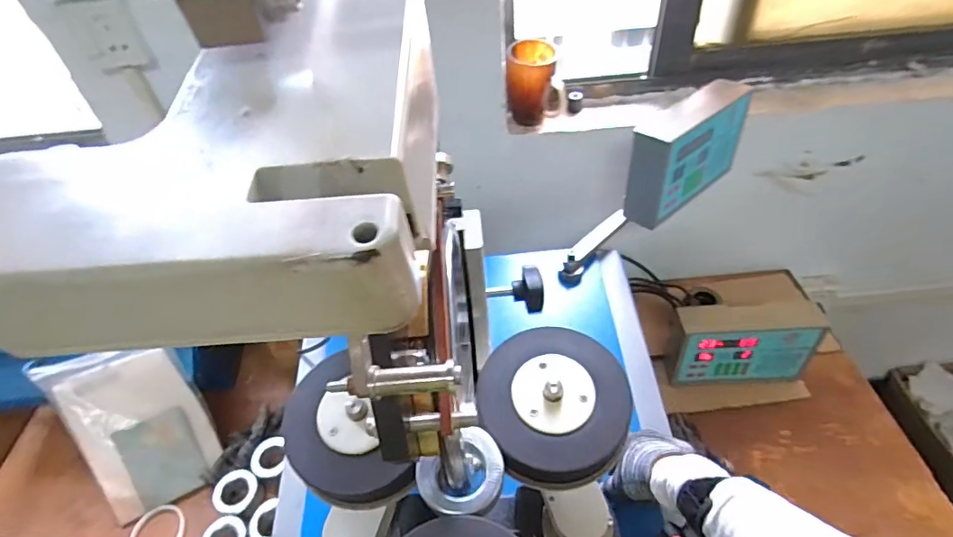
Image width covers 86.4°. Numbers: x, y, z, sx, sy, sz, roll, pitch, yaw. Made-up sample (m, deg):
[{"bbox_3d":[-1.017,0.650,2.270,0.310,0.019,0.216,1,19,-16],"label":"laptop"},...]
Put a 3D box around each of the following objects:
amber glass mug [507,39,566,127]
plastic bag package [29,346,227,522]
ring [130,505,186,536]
[{"bbox_3d":[0.099,-0.301,0.837,0.093,0.117,0.072,2,46,7],"label":"amber glass mug"},{"bbox_3d":[-0.554,0.252,0.831,0.189,0.282,0.028,-25,7,-15],"label":"plastic bag package"},{"bbox_3d":[-0.509,0.426,0.808,0.083,0.015,0.085,2,48,-2],"label":"ring"}]

